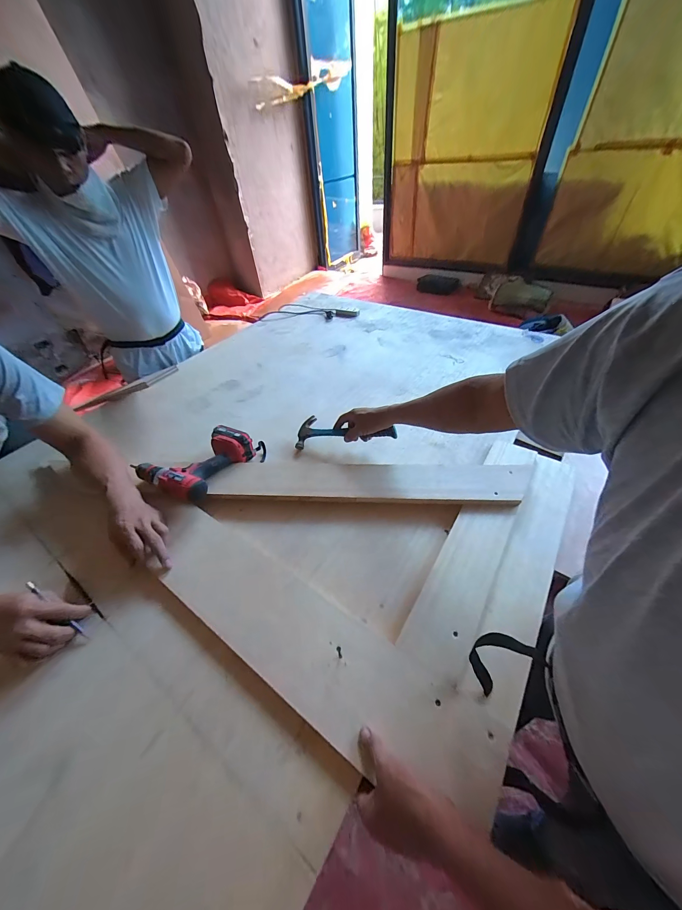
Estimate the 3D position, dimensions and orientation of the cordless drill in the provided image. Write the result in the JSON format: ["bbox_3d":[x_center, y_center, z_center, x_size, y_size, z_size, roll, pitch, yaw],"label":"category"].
[{"bbox_3d":[-0.357,0.009,0.771,0.197,0.077,0.231,21,52,23],"label":"cordless drill"}]

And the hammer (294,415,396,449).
[{"bbox_3d":[0.011,-0.063,0.802,0.268,0.034,0.095,0,45,20],"label":"hammer"}]

